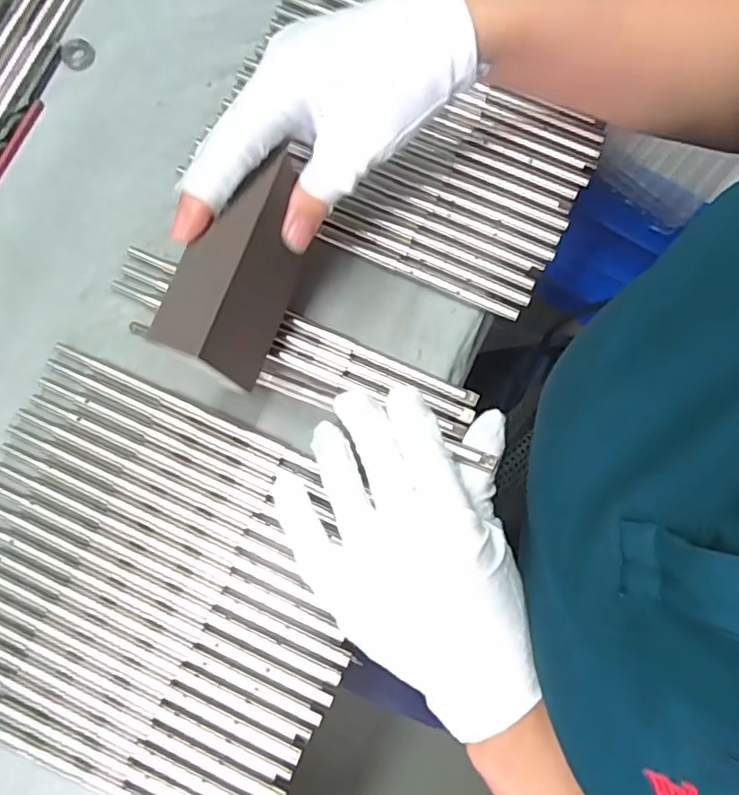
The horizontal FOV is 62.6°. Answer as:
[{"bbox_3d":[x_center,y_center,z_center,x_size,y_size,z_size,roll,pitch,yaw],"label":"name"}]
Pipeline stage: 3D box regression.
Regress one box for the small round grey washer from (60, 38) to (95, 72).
[{"bbox_3d":[-0.182,-0.213,0.377,0.020,0.004,0.021,0,78,1],"label":"small round grey washer"}]

